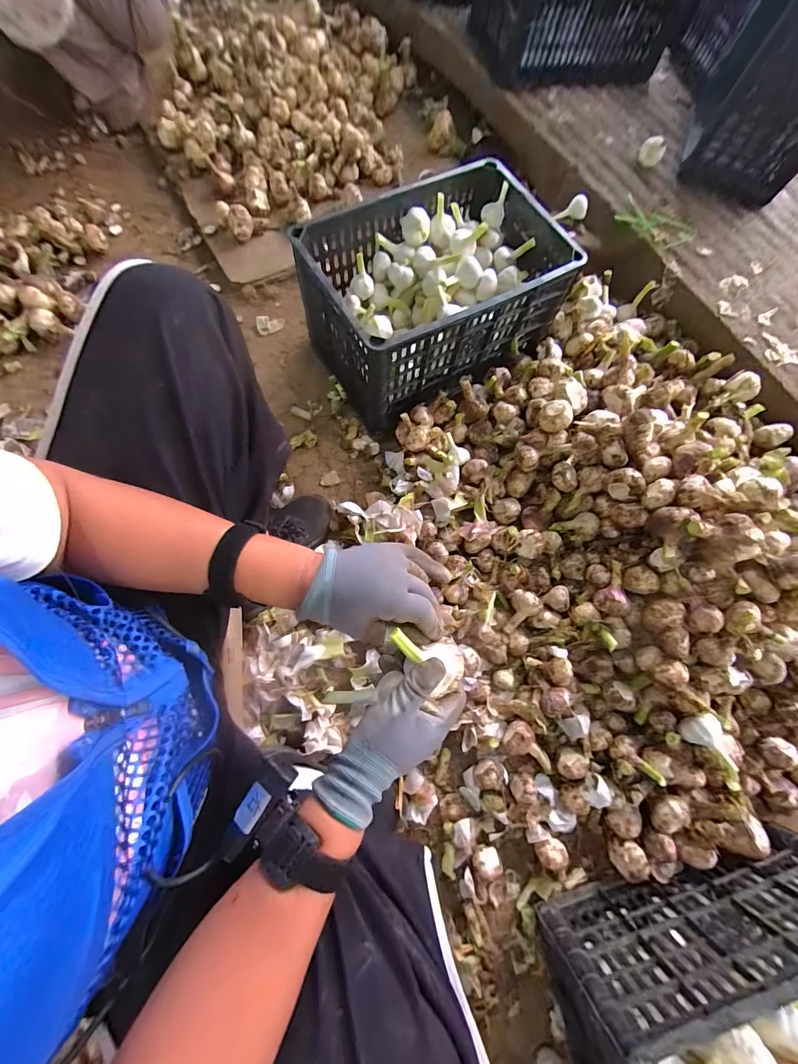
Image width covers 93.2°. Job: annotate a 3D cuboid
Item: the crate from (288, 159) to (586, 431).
[{"bbox_3d":[0.072,-0.465,0.746,0.461,0.227,0.294,-30,78,-10],"label":"crate"}]

